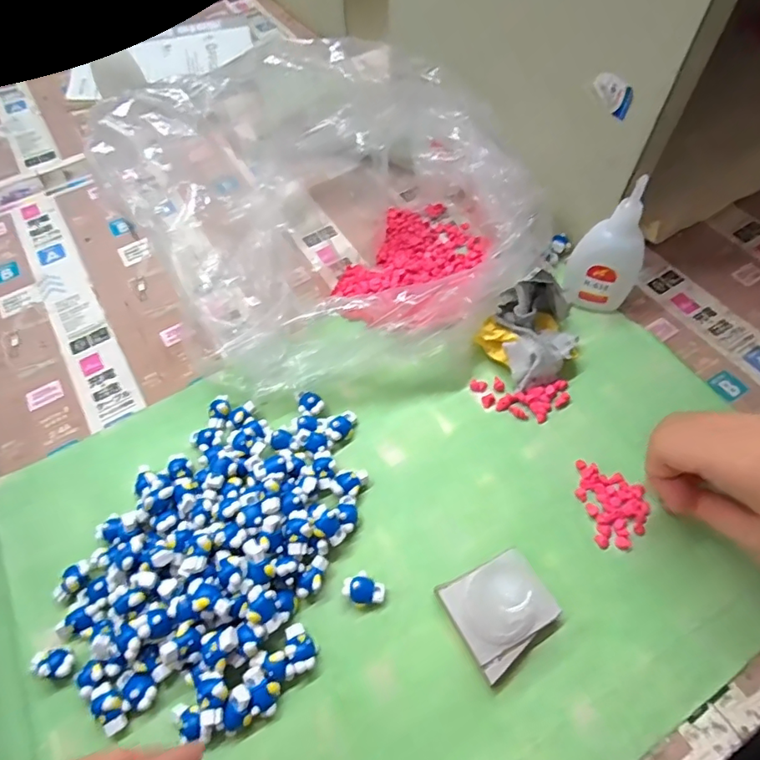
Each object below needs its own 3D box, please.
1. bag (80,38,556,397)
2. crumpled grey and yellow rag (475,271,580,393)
[{"bbox_3d":[-0.055,-0.140,0.393,0.261,0.075,0.332,-37,64,-19],"label":"bag"},{"bbox_3d":[0.104,-0.035,0.344,0.067,0.035,0.060,-32,62,-17],"label":"crumpled grey and yellow rag"}]

